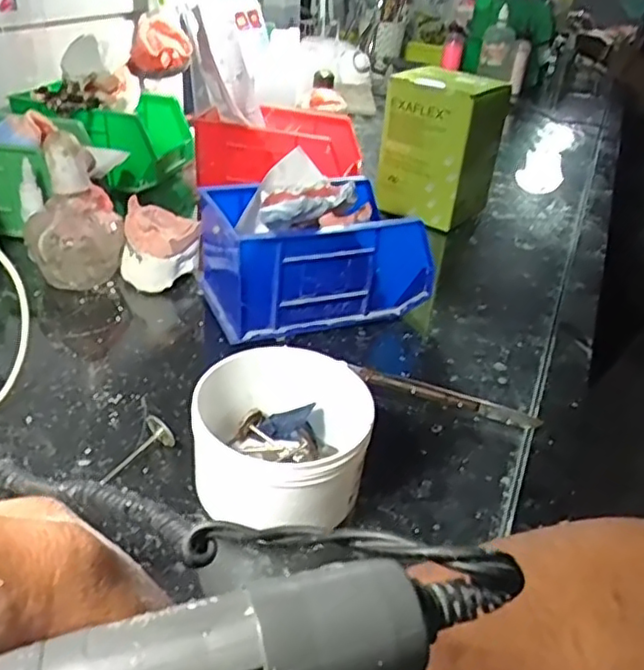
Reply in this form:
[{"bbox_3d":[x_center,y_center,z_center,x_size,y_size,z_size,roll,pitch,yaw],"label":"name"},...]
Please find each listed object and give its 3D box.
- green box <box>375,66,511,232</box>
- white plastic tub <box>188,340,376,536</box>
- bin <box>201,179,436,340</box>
[{"bbox_3d":[0.130,-0.214,0.735,0.101,0.151,0.108,22,36,24],"label":"green box"},{"bbox_3d":[-0.021,0.060,0.355,0.086,0.065,0.091,9,32,5],"label":"white plastic tub"},{"bbox_3d":[-0.009,-0.070,0.537,0.168,0.092,0.109,-9,35,-22],"label":"bin"}]

